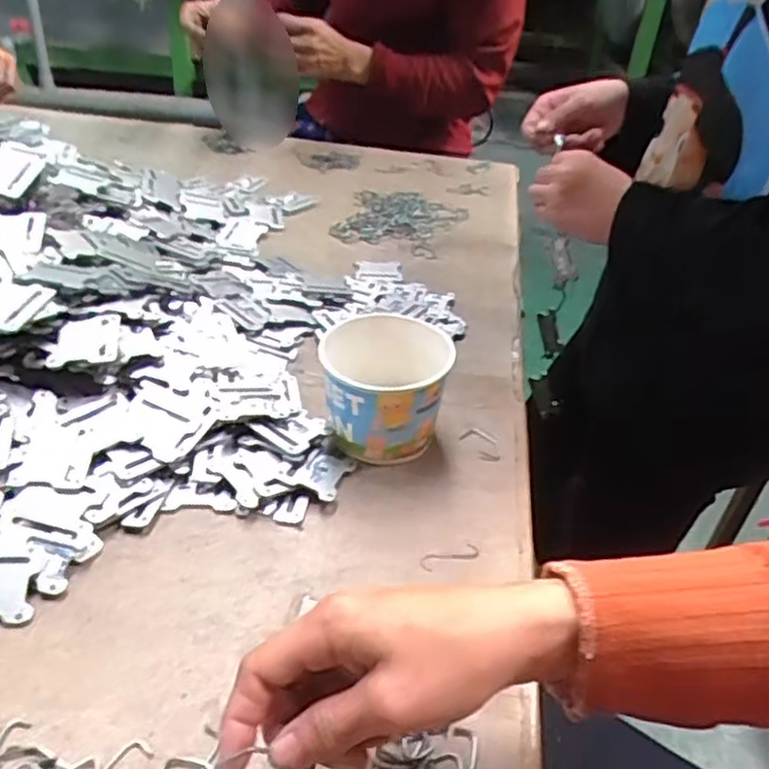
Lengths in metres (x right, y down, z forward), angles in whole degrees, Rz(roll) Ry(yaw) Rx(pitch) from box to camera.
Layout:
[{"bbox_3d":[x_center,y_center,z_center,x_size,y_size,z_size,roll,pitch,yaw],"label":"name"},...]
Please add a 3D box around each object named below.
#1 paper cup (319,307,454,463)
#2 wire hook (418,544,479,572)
[{"bbox_3d":[0.001,-0.002,0.504,0.088,0.078,0.094,3,37,-2],"label":"paper cup"},{"bbox_3d":[0.041,0.107,0.433,0.040,0.004,0.011,-12,41,-21],"label":"wire hook"}]

